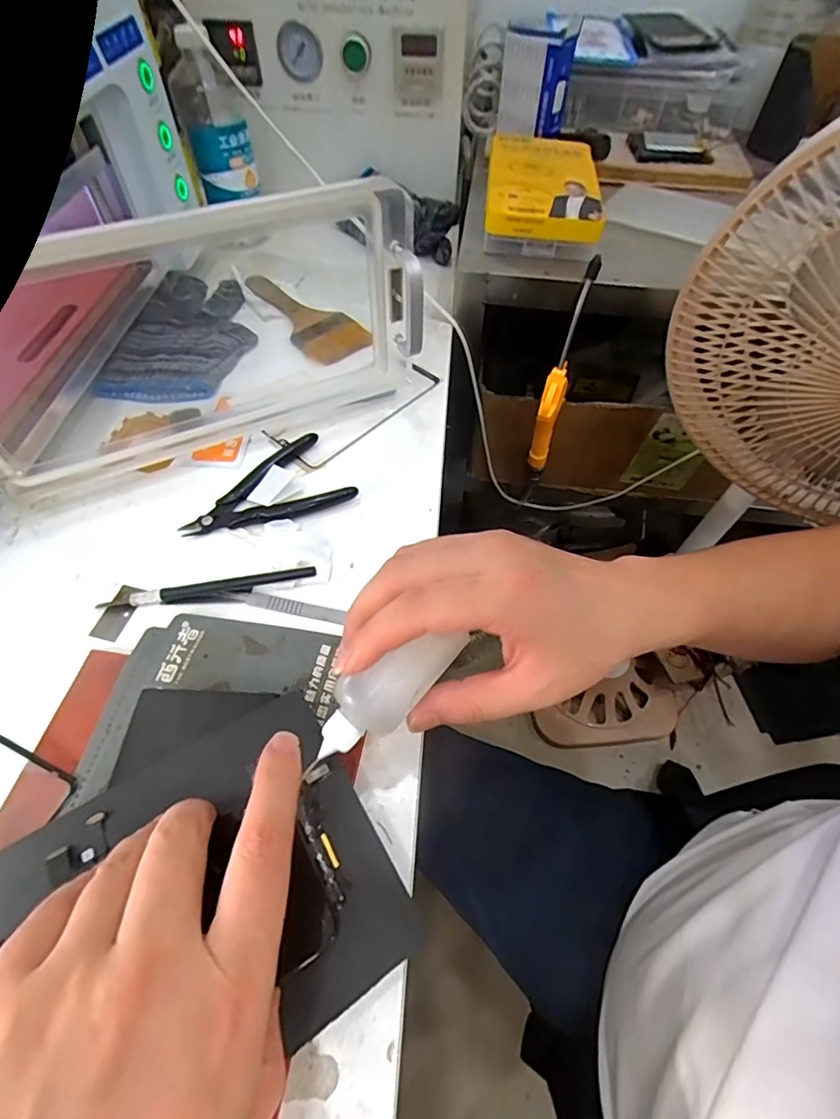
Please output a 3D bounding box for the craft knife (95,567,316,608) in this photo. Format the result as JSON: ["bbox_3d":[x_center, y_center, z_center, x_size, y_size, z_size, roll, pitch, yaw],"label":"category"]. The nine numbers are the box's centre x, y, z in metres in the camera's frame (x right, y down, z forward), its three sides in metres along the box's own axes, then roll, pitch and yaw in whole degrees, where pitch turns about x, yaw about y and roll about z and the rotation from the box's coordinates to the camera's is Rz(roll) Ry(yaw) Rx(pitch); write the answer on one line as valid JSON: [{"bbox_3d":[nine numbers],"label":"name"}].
[{"bbox_3d":[-0.135,0.018,0.326,0.134,0.009,0.008,-8,57,-8],"label":"craft knife"}]

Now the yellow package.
[{"bbox_3d":[0.122,-0.371,0.502,0.106,0.022,0.181,6,56,3],"label":"yellow package"}]

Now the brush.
[{"bbox_3d":[-0.117,-0.241,0.495,0.062,0.009,0.155,-36,65,-23],"label":"brush"}]

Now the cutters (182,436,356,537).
[{"bbox_3d":[-0.116,-0.049,0.370,0.116,0.011,0.074,-26,62,-19],"label":"cutters"}]

